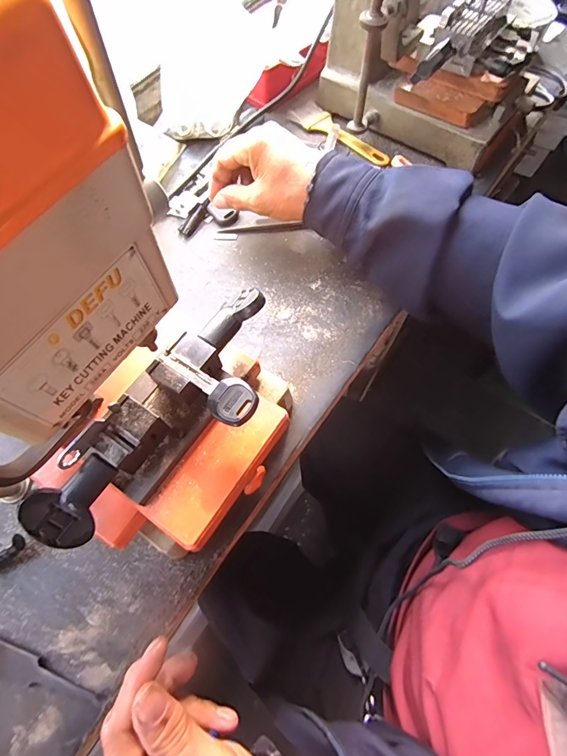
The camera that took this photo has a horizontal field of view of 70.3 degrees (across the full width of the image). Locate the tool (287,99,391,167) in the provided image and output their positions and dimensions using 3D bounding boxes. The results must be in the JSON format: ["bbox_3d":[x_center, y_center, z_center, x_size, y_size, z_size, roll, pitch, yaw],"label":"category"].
[{"bbox_3d":[0.070,-0.310,0.507,0.043,0.012,0.146,-42,74,-16],"label":"tool"}]

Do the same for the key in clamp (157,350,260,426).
[{"bbox_3d":[-0.048,0.002,0.247,0.070,0.004,0.027,36,71,13],"label":"key in clamp"}]

